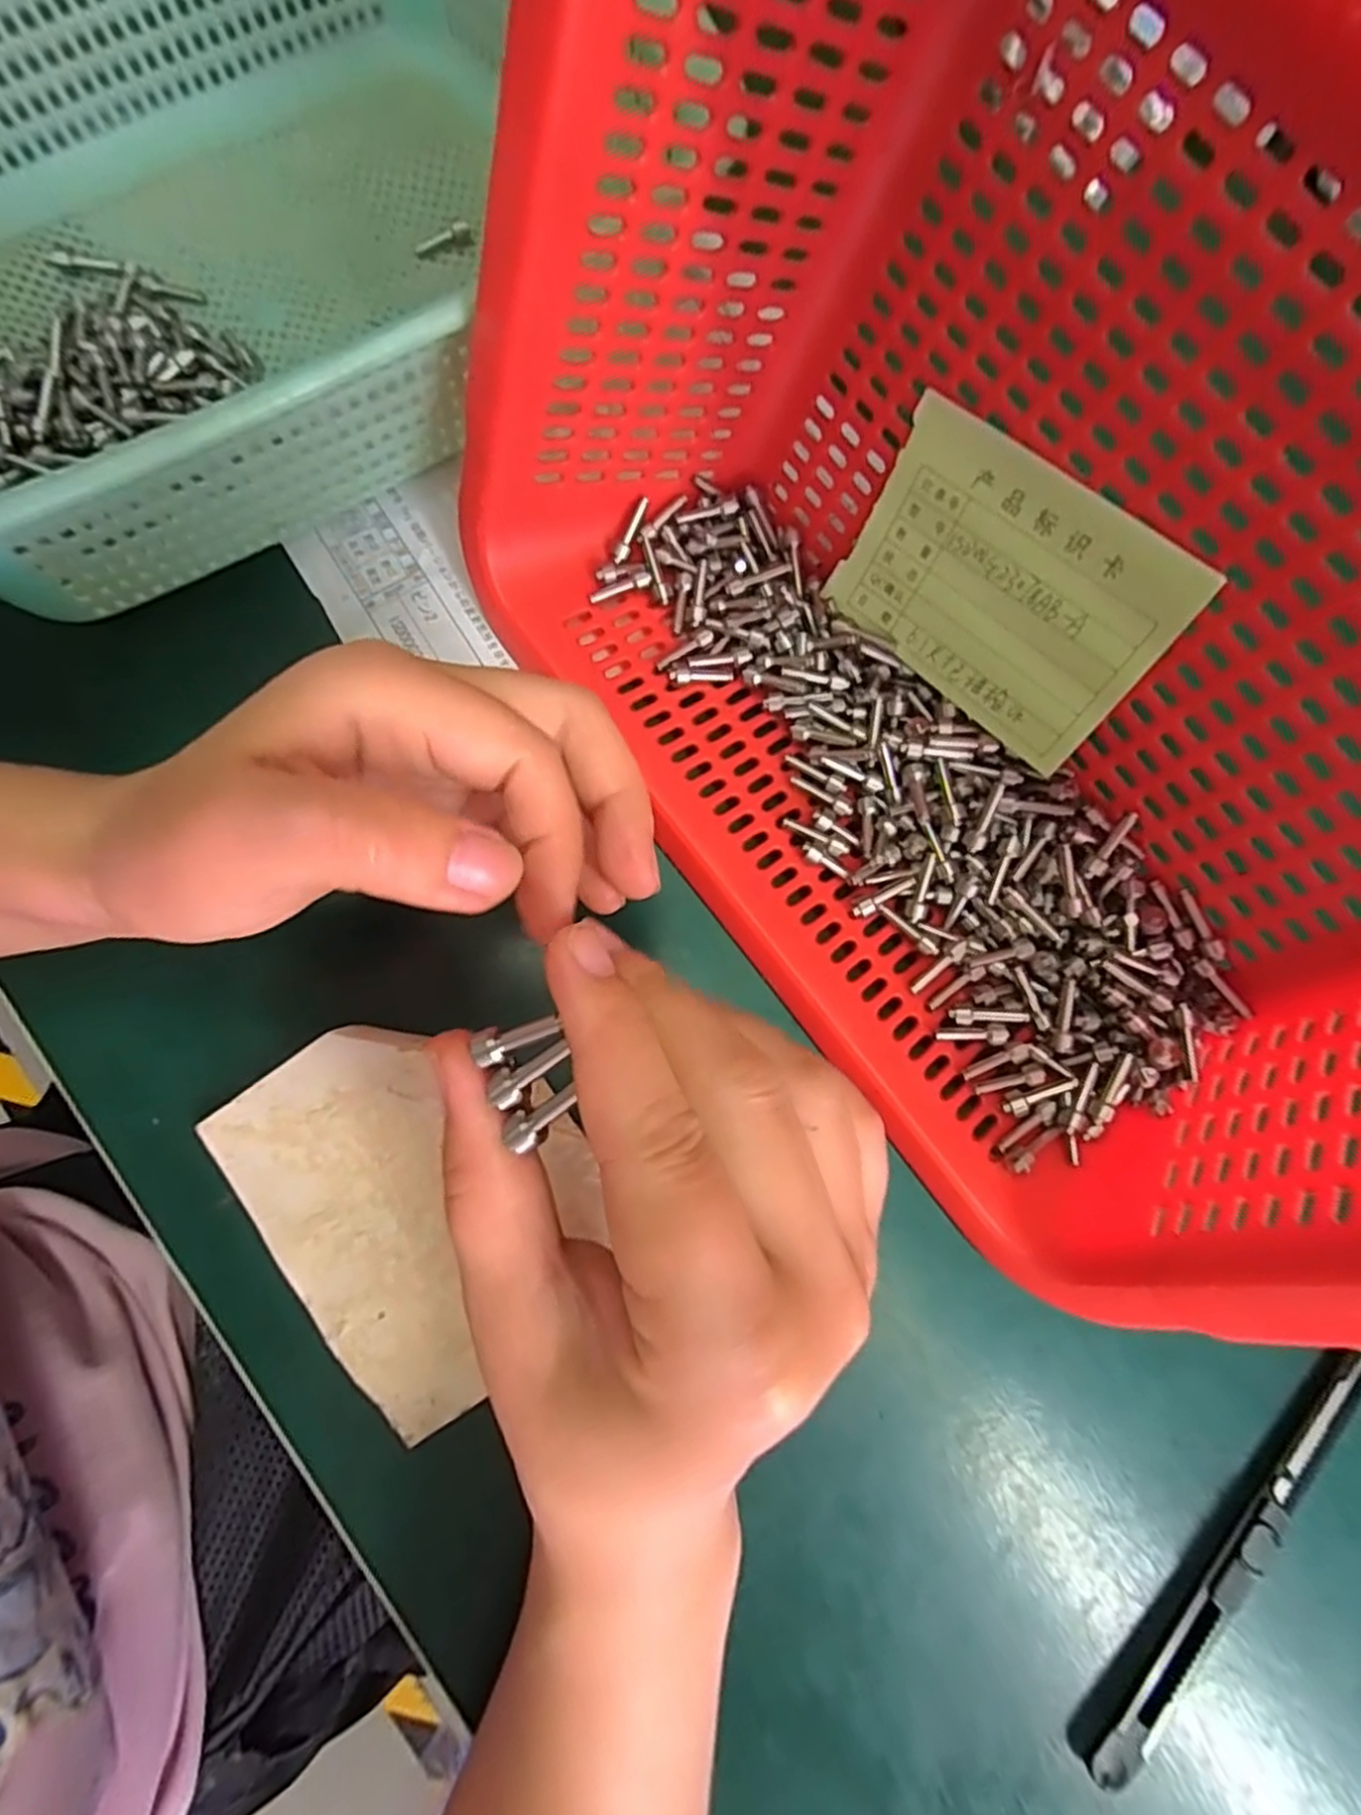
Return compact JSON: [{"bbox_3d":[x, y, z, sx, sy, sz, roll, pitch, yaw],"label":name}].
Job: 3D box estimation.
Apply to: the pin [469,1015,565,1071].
[{"bbox_3d":[-0.032,0.025,0.147,0.018,0.004,0.007,-20,80,18],"label":"pin"}]

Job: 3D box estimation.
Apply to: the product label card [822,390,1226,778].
[{"bbox_3d":[0.093,-0.093,0.228,0.004,0.066,0.094,-28,67,-39],"label":"product label card"}]

